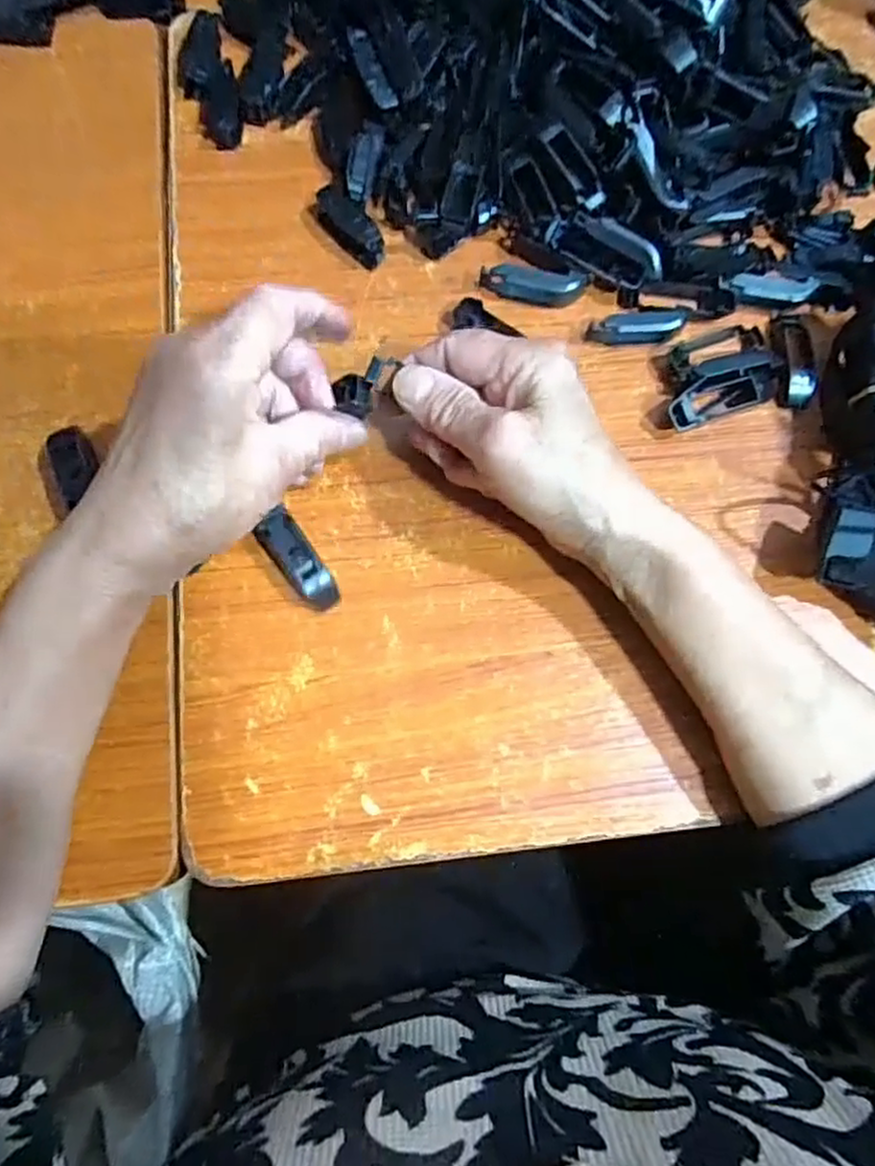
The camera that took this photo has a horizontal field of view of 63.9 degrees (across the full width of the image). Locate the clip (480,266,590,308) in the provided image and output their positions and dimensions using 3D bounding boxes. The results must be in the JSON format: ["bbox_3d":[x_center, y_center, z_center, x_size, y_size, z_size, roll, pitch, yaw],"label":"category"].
[{"bbox_3d":[0.051,-0.160,0.377,0.057,0.011,0.015,2,74,-1],"label":"clip"}]

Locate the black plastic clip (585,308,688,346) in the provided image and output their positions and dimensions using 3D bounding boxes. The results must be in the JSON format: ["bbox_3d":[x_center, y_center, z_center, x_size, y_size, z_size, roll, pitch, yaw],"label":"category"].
[{"bbox_3d":[0.106,-0.133,0.370,0.050,0.014,0.017,-15,75,-6],"label":"black plastic clip"}]

